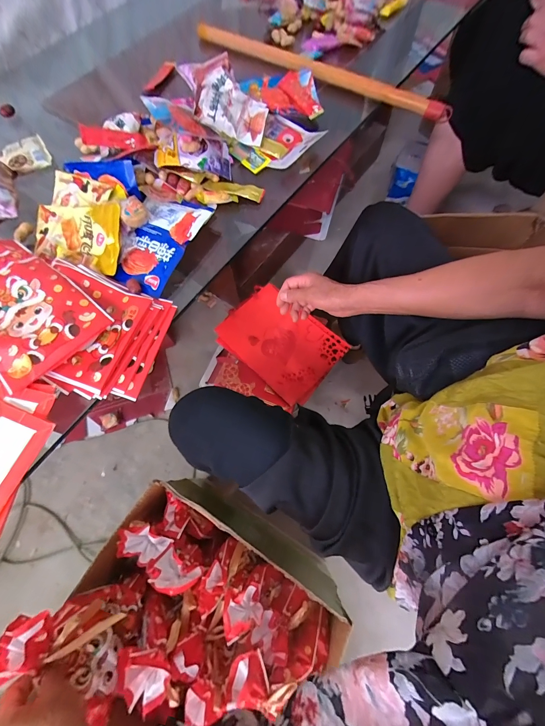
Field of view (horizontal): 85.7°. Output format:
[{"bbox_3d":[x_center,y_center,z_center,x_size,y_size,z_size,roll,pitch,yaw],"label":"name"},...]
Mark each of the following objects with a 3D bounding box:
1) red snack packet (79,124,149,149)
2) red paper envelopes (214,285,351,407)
[{"bbox_3d":[-0.261,-0.373,0.488,0.099,0.015,0.033,-12,66,-25],"label":"red snack packet"},{"bbox_3d":[0.016,-0.054,0.699,0.271,0.034,0.196,39,73,15],"label":"red paper envelopes"}]

